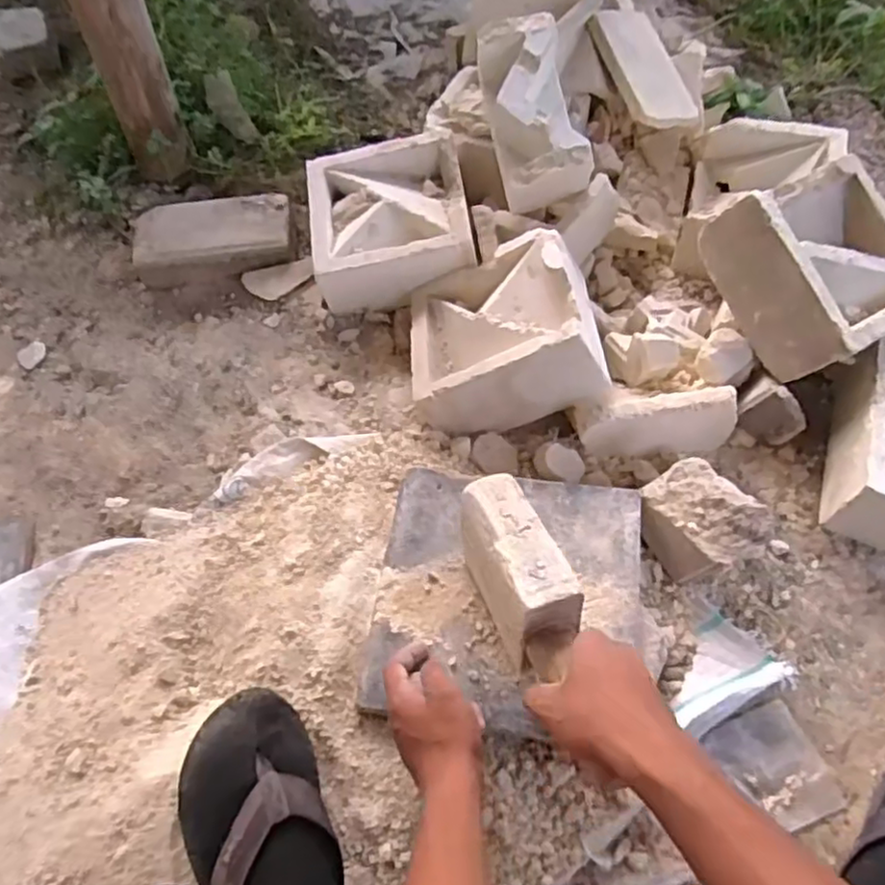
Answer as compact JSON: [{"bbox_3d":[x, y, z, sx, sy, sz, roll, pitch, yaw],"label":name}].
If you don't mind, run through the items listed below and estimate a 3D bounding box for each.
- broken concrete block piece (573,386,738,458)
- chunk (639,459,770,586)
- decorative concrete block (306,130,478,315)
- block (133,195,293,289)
[{"bbox_3d":[0.236,-0.025,0.775,0.175,0.073,0.043,-4,61,-1],"label":"broken concrete block piece"},{"bbox_3d":[0.259,0.079,0.705,0.082,0.099,0.115,-33,66,-16],"label":"chunk"},{"bbox_3d":[-0.068,-0.289,0.921,0.206,0.097,0.213,-8,61,-3],"label":"decorative concrete block"},{"bbox_3d":[-0.315,-0.274,0.976,0.217,0.073,0.111,-6,61,-2],"label":"block"}]

